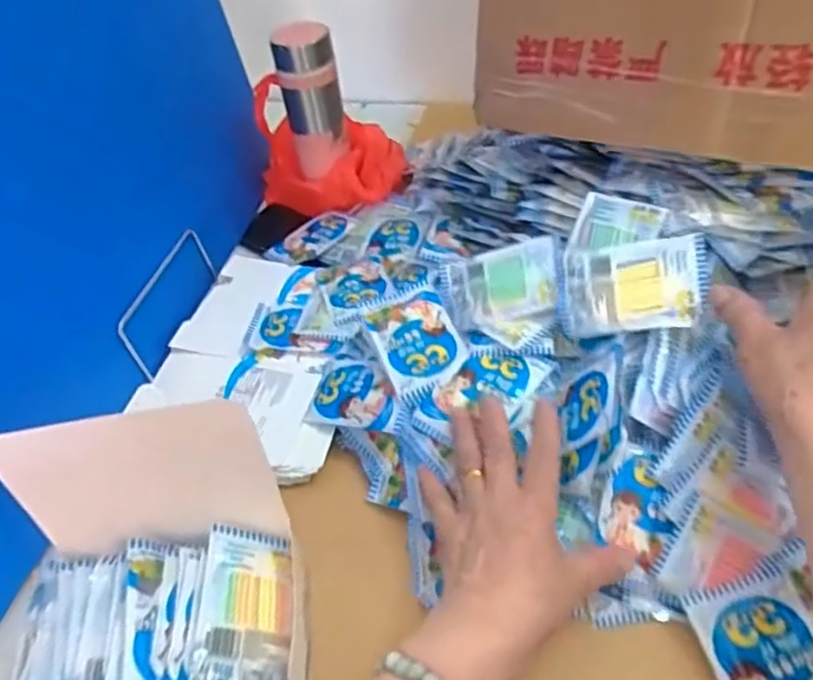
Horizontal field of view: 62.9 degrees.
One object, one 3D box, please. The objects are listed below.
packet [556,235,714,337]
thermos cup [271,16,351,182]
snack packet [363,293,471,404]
[{"bbox_3d":[0.163,-0.037,0.480,0.100,0.012,0.065,-5,78,22],"label":"packet"},{"bbox_3d":[-0.103,-0.256,0.721,0.060,0.149,0.053,2,45,9],"label":"thermos cup"},{"bbox_3d":[0.009,0.000,0.540,0.067,0.009,0.092,-22,55,-9],"label":"snack packet"}]

